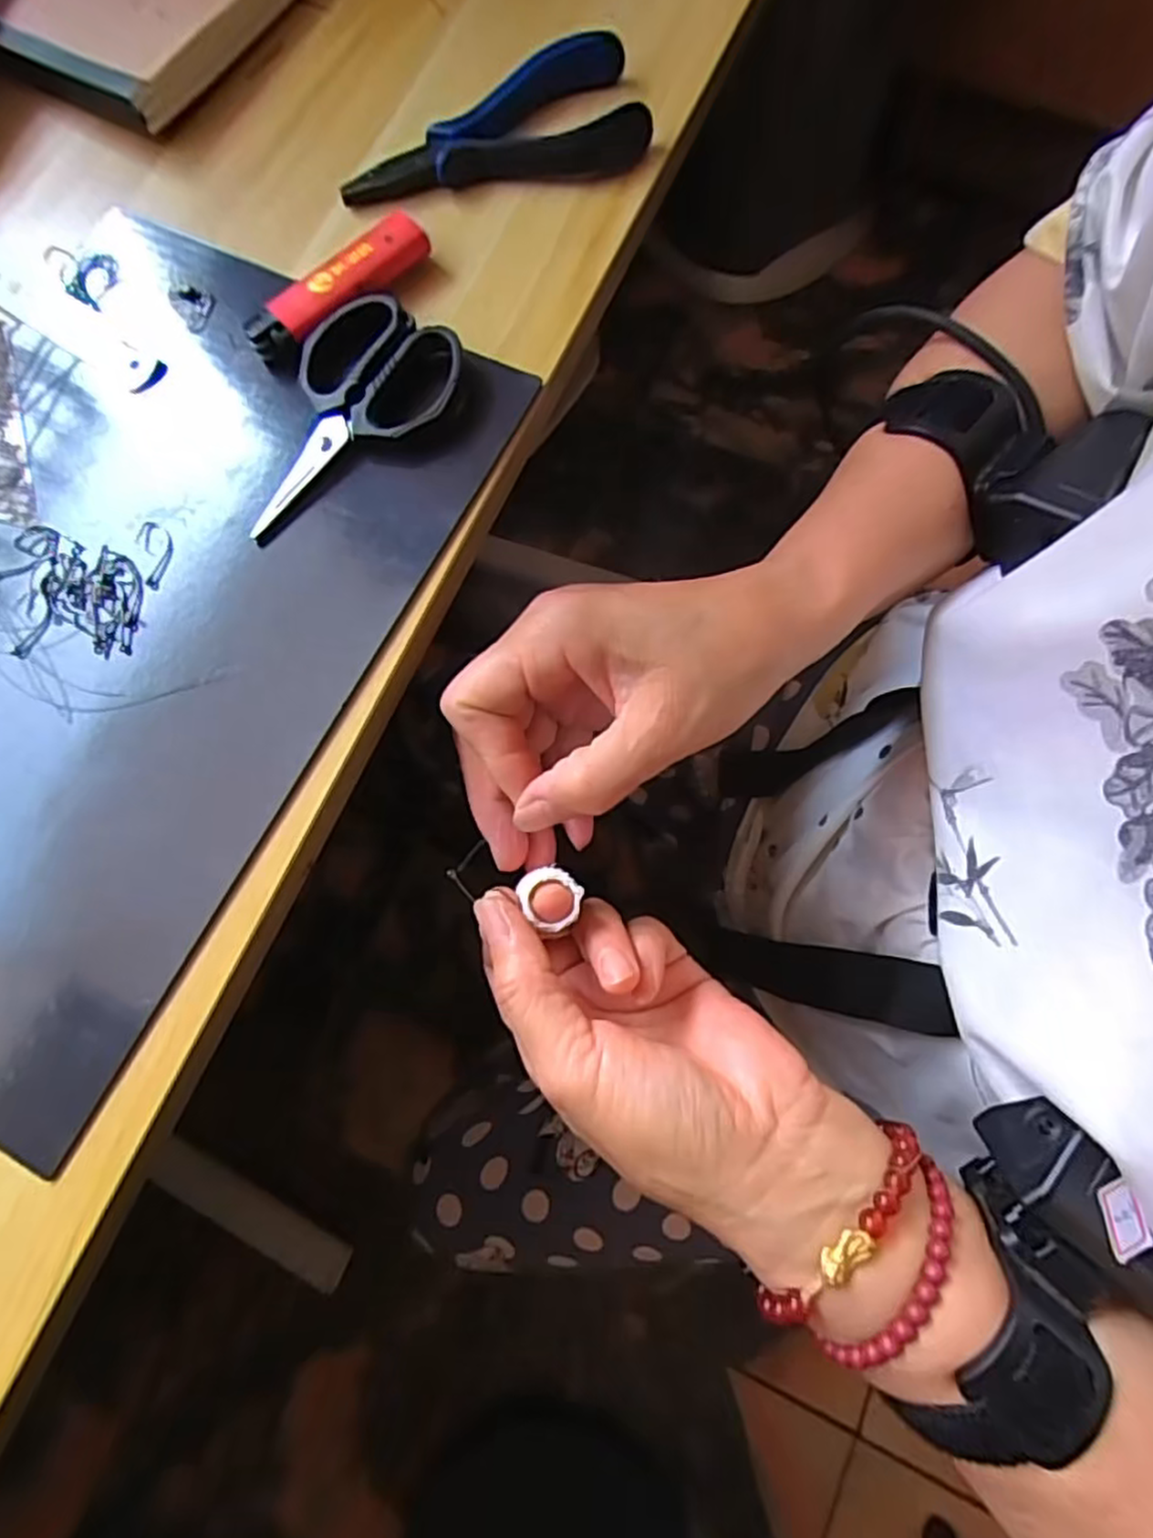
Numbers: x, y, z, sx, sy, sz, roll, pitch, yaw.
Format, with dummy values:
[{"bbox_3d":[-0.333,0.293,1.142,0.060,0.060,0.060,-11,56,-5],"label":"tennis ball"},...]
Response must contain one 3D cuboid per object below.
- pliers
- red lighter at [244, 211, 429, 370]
[{"bbox_3d":[-0.033,-0.252,0.286,0.122,0.021,0.046,-20,75,0],"label":"pliers"},{"bbox_3d":[-0.089,-0.180,0.270,0.077,0.015,0.021,-38,75,-5],"label":"red lighter"}]

